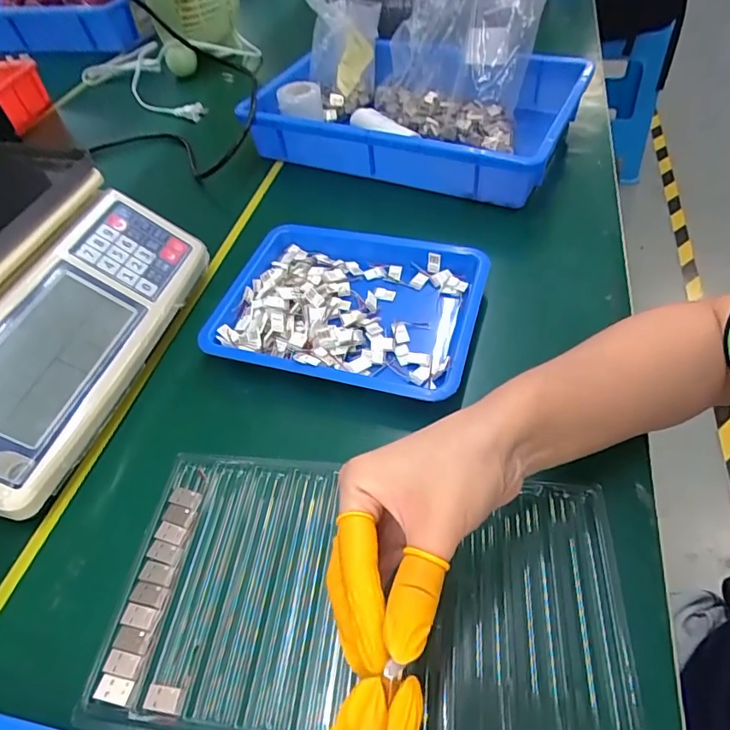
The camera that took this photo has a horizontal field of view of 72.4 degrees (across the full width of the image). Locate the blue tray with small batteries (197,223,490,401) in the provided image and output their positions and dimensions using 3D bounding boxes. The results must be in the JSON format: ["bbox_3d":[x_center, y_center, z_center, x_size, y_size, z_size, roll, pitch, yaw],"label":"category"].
[{"bbox_3d":[-0.016,-0.046,0.442,0.220,0.049,0.168,12,53,14],"label":"blue tray with small batteries"}]

